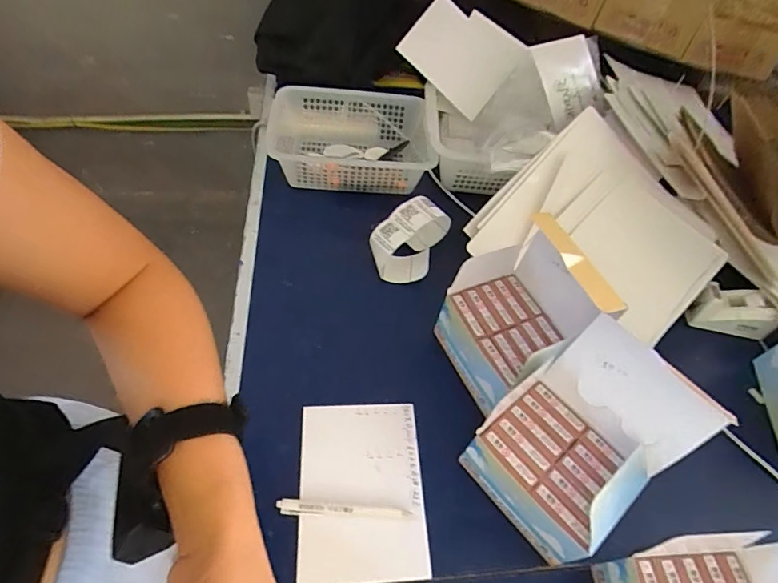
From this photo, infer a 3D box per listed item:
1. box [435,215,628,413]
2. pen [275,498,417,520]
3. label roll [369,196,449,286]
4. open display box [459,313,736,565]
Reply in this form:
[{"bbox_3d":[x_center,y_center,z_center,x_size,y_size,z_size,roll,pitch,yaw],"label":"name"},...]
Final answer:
[{"bbox_3d":[0.159,0.016,0.518,0.159,0.165,0.143,-18,58,-18],"label":"box"},{"bbox_3d":[-0.045,0.227,0.463,0.139,0.008,0.015,5,54,-2],"label":"pen"},{"bbox_3d":[0.026,-0.074,0.667,0.091,0.082,0.125,21,55,9],"label":"label roll"},{"bbox_3d":[0.183,0.147,0.447,0.159,0.160,0.147,-33,63,-26],"label":"open display box"}]

